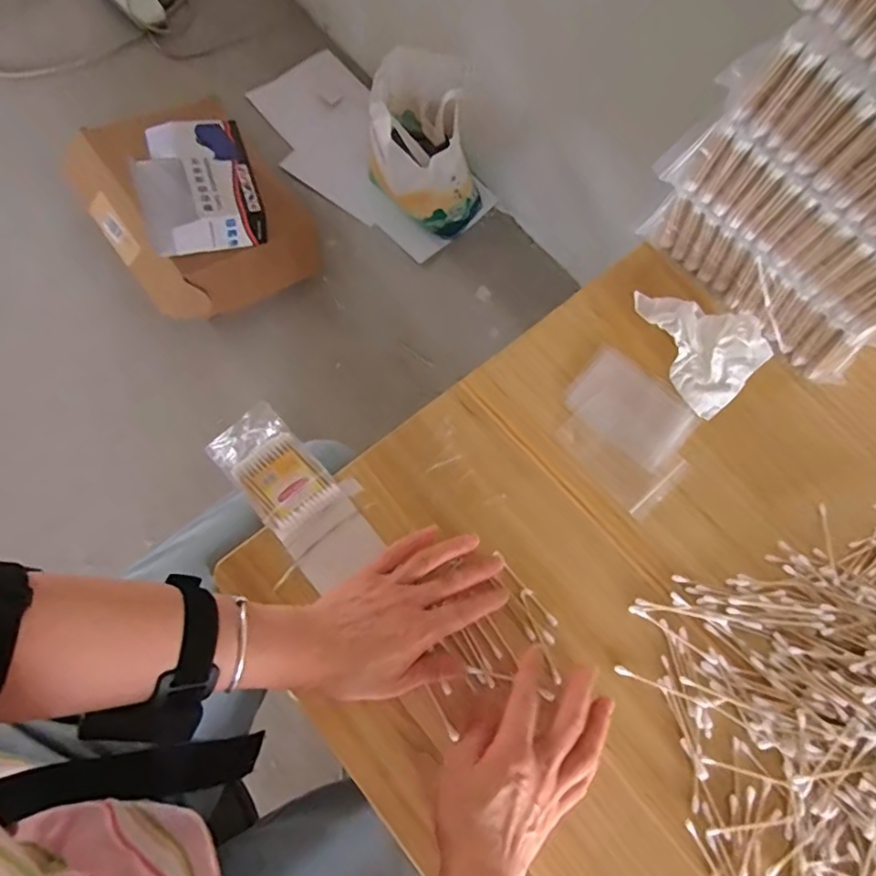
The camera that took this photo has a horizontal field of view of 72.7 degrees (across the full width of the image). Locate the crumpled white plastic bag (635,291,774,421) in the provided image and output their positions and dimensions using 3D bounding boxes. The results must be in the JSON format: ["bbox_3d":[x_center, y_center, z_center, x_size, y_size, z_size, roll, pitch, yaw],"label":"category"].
[{"bbox_3d":[0.245,-0.094,0.574,0.090,0.043,0.132,-39,78,-14],"label":"crumpled white plastic bag"}]

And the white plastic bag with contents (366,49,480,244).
[{"bbox_3d":[-0.022,-0.686,1.391,0.256,0.331,0.391,2,71,-4],"label":"white plastic bag with contents"}]

